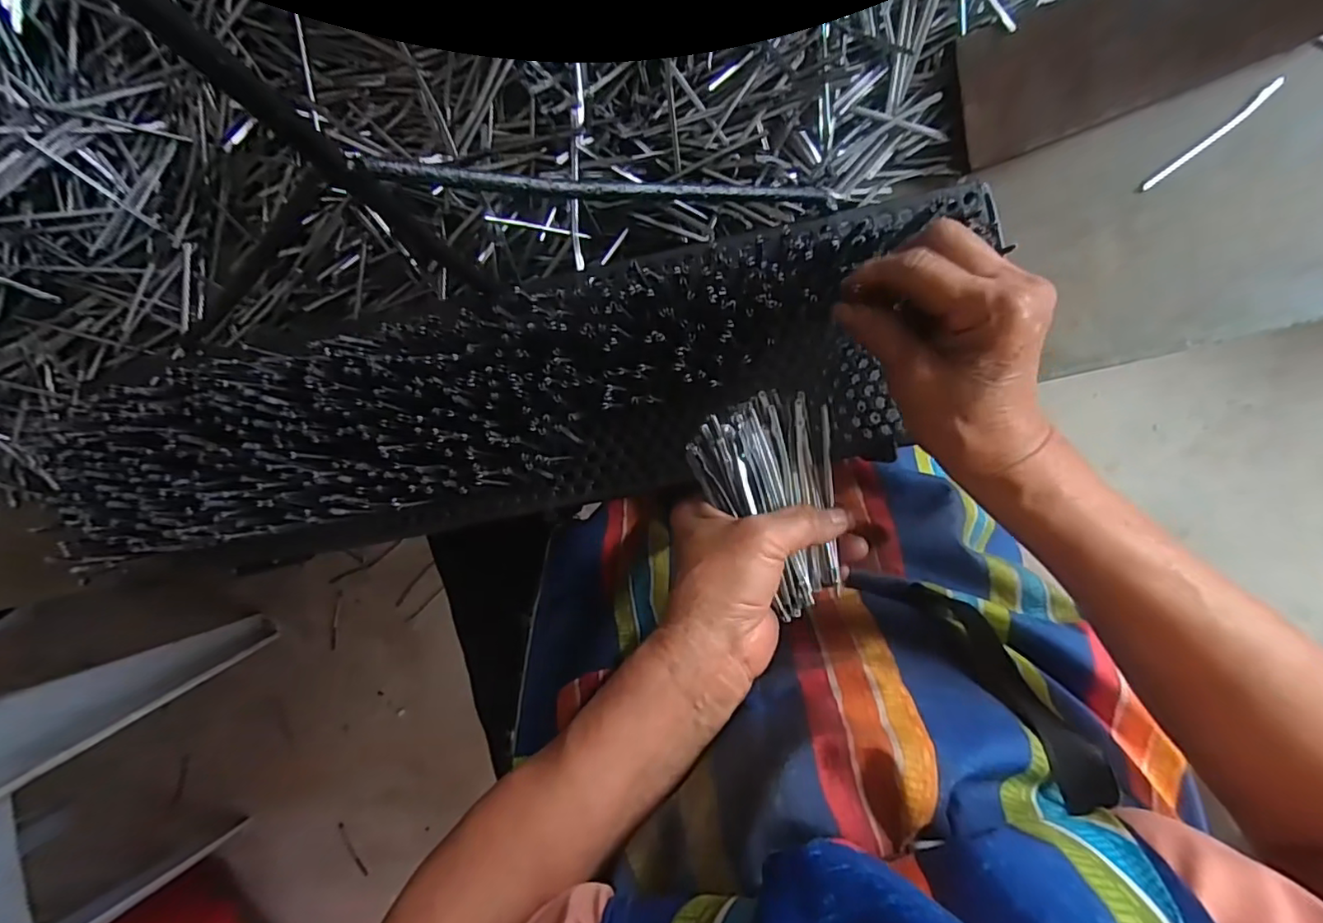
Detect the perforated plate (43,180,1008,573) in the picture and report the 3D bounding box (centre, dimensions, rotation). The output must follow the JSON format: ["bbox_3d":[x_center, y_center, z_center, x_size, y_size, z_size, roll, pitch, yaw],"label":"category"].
[{"bbox_3d":[-0.084,-0.030,0.354,0.553,0.044,0.137,-14,103,-1],"label":"perforated plate"}]

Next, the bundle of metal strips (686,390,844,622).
[{"bbox_3d":[0.058,0.023,0.321,0.074,0.028,0.117,-4,91,5],"label":"bundle of metal strips"}]

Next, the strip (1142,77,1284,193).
[{"bbox_3d":[0.378,-0.222,0.402,0.104,0.008,0.008,-39,88,5],"label":"strip"}]

